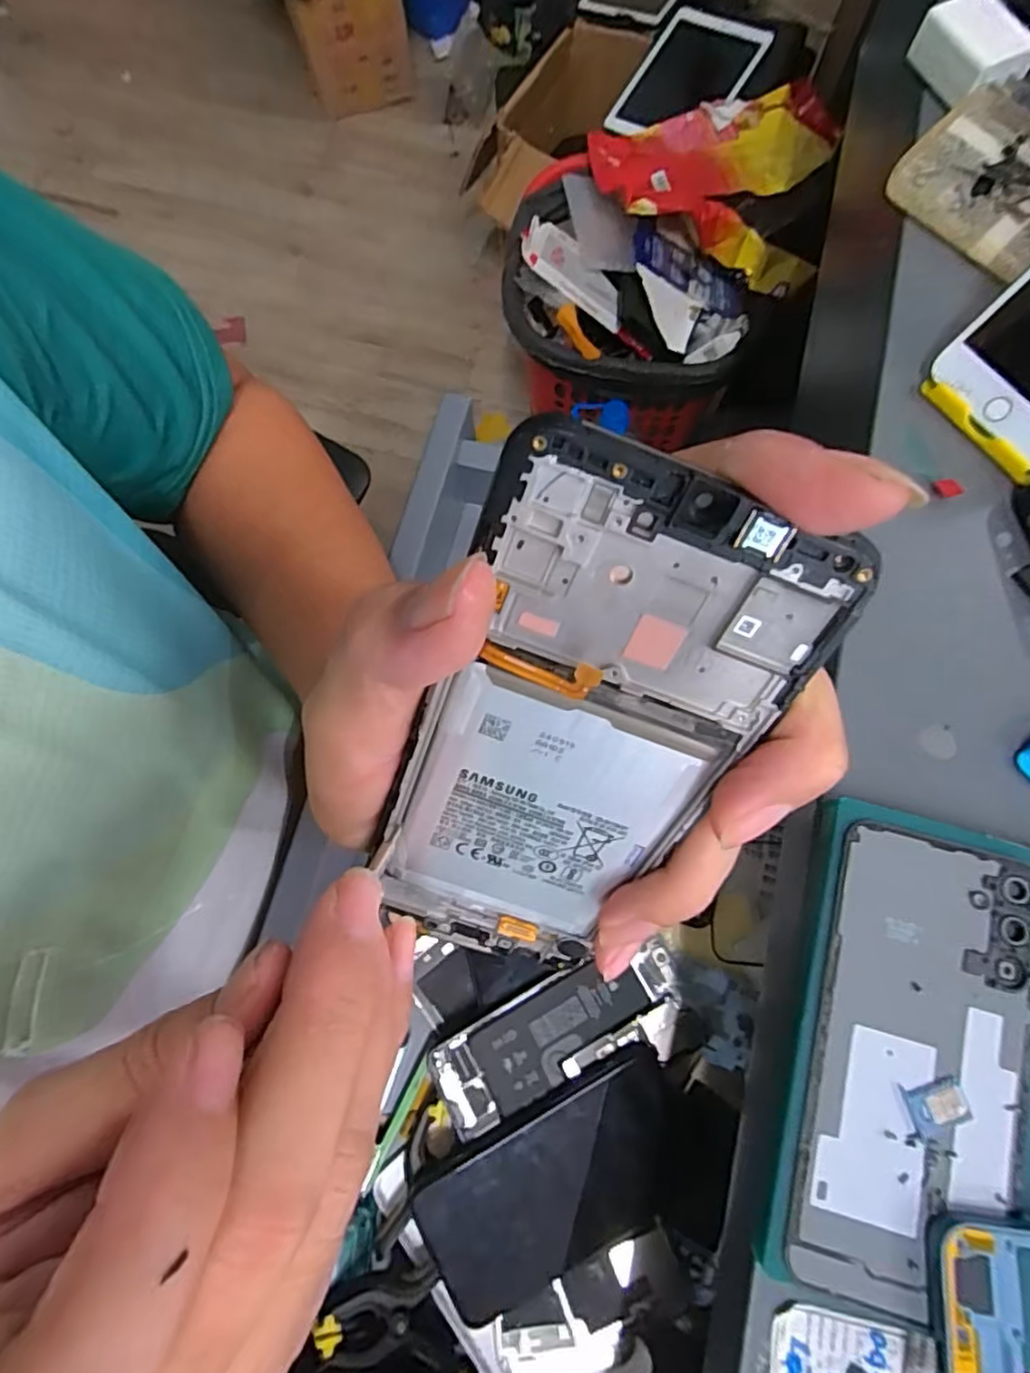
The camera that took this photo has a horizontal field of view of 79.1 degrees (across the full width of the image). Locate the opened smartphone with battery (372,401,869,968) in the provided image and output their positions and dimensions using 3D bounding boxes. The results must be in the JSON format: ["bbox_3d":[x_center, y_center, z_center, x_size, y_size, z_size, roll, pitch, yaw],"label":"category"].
[{"bbox_3d":[0.010,0.022,0.152,0.070,0.152,0.005,20,35,-6],"label":"opened smartphone with battery"}]

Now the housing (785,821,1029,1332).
[{"bbox_3d":[0.144,0.134,0.223,0.072,0.005,0.155,16,77,5],"label":"housing"}]

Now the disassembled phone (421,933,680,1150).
[{"bbox_3d":[0.026,0.206,0.369,0.150,0.006,0.062,-21,77,-4],"label":"disassembled phone"}]

